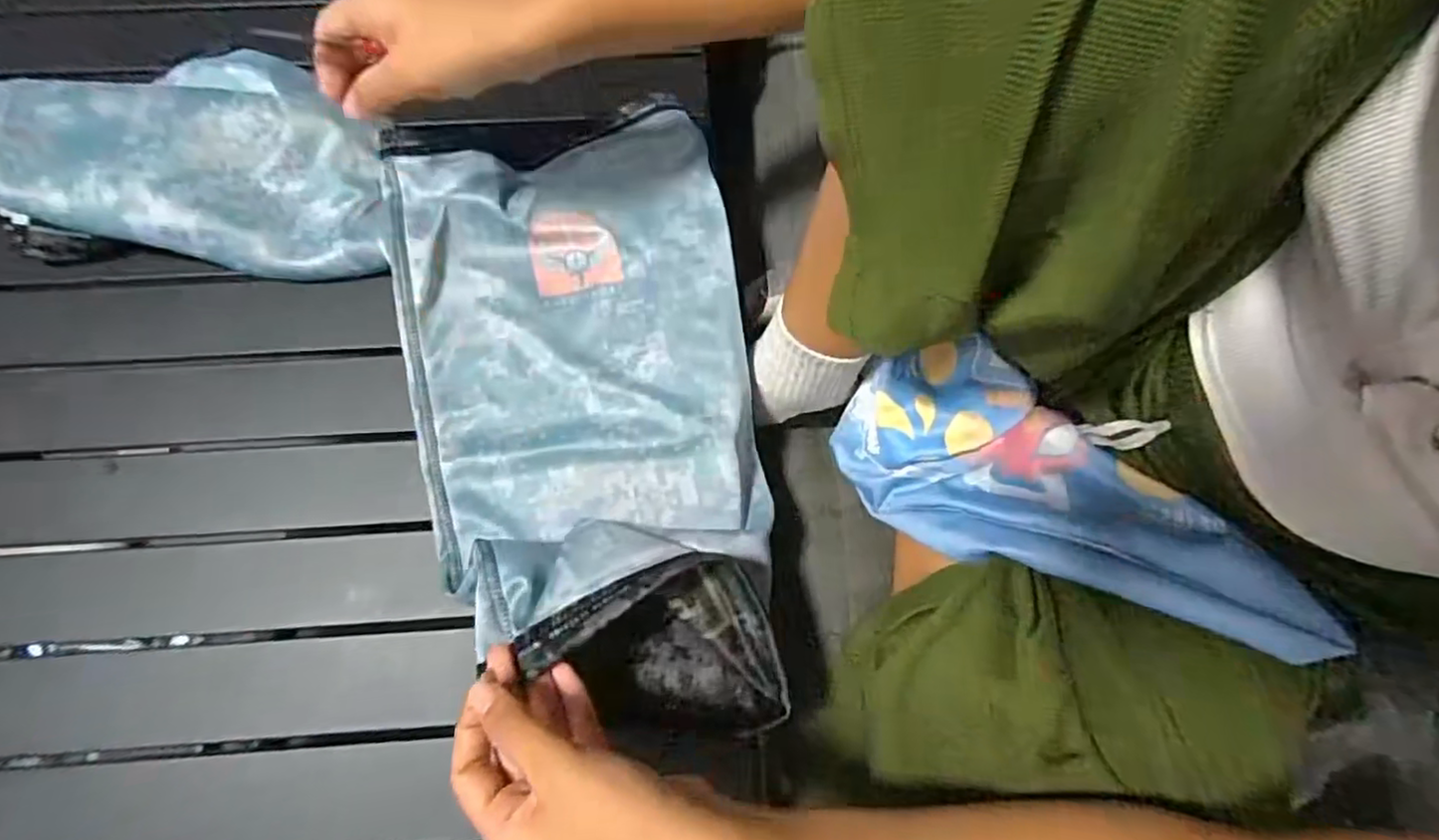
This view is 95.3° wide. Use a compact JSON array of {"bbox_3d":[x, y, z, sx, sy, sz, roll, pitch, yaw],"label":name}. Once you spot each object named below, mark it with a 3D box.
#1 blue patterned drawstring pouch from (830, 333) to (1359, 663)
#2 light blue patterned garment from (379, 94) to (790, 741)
[{"bbox_3d":[0.203,0.041,0.401,0.290,0.067,0.138,32,73,35],"label":"blue patterned drawstring pouch"},{"bbox_3d":[-0.085,-0.020,0.397,0.210,0.072,0.382,-9,74,-4],"label":"light blue patterned garment"}]

